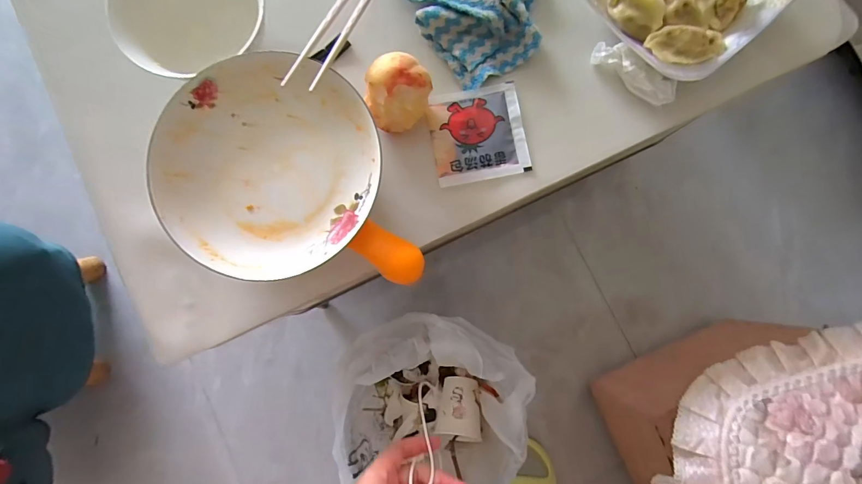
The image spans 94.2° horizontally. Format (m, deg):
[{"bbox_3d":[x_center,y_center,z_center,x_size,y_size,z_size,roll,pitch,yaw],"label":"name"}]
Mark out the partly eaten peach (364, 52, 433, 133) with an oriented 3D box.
[{"bbox_3d":[-0.028,-0.131,0.345,0.053,0.054,0.053,6,85,0],"label":"partly eaten peach"}]

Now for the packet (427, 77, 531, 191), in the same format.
[{"bbox_3d":[0.045,-0.103,0.380,0.087,0.009,0.088,-11,85,-1],"label":"packet"}]

